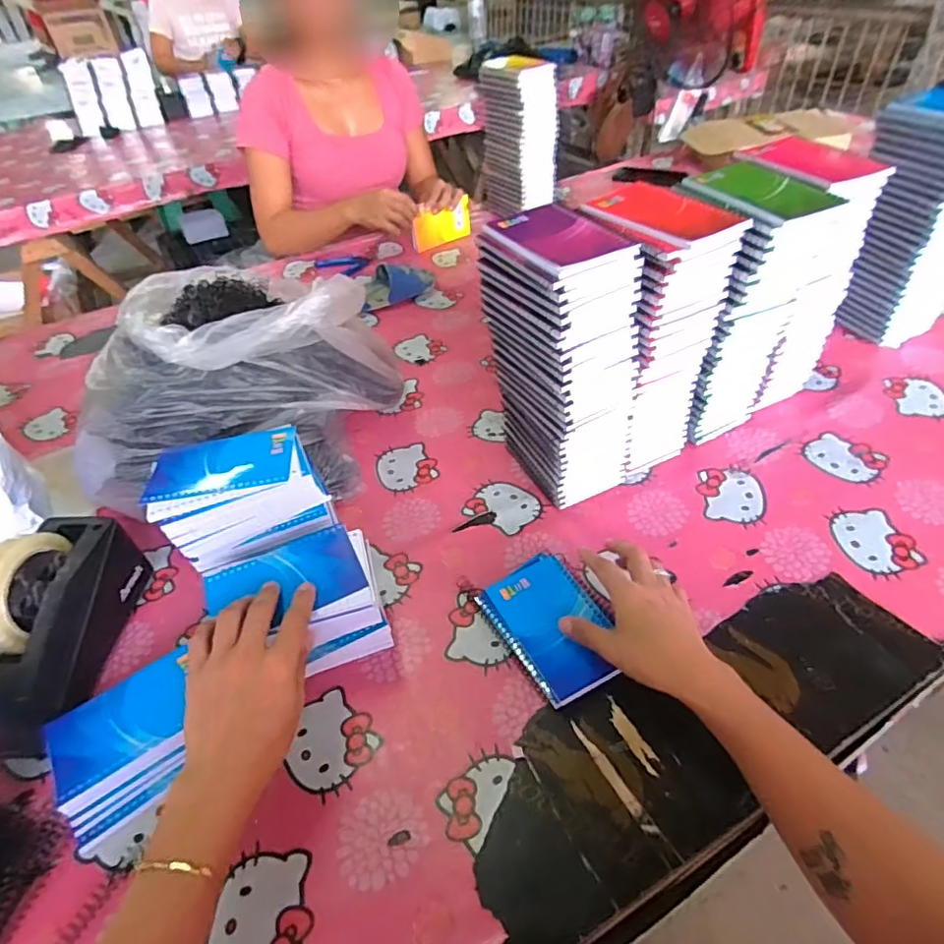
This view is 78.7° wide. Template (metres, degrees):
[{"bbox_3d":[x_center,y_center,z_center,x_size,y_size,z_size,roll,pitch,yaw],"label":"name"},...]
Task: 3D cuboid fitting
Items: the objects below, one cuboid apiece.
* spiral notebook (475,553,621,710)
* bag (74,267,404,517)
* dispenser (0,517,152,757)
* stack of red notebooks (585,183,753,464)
[{"bbox_3d":[0.080,0.142,0.547,0.098,0.020,0.143,-25,47,-17],"label":"spiral notebook"},{"bbox_3d":[-0.272,-0.088,0.664,0.305,0.245,0.242,1,44,9],"label":"bag"},{"bbox_3d":[-0.393,0.139,0.525,0.077,0.128,0.207,-4,44,4],"label":"dispenser"},{"bbox_3d":[0.188,-0.138,0.627,0.120,0.290,0.129,-22,46,-16],"label":"stack of red notebooks"}]

